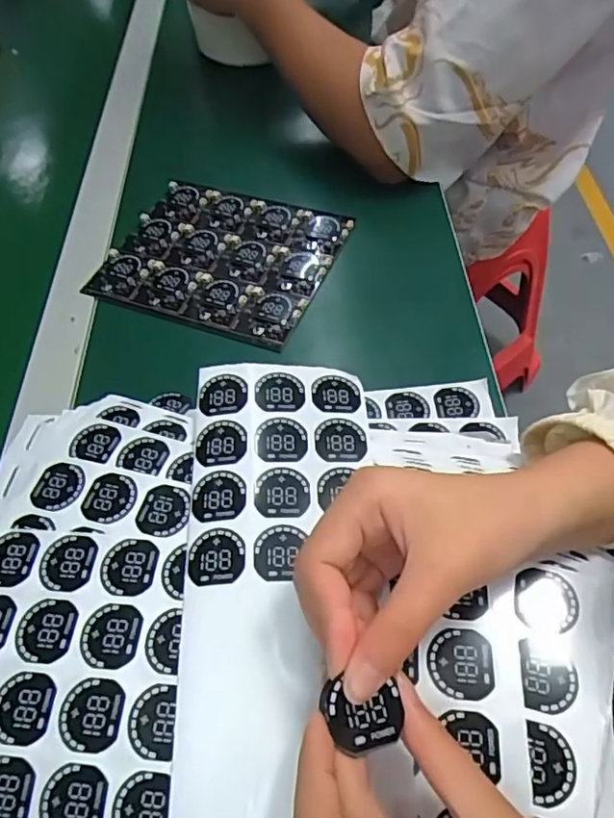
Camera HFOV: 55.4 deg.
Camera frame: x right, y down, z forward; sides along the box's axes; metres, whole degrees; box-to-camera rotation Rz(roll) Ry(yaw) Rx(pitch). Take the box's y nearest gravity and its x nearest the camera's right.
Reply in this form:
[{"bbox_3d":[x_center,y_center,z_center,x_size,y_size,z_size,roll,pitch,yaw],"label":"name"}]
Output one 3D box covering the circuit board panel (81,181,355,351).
[{"bbox_3d":[-0.073,-0.128,0.485,0.181,0.011,0.145,19,58,14],"label":"circuit board panel"}]

